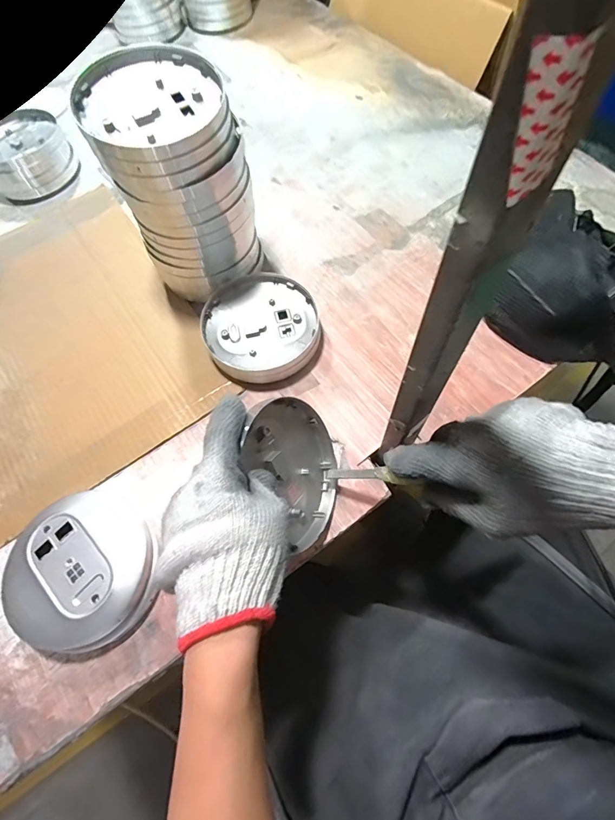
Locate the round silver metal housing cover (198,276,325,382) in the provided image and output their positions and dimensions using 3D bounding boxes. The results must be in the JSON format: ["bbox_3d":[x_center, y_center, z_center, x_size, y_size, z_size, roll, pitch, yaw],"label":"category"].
[{"bbox_3d":[-0.055,-0.099,0.487,0.132,0.027,0.140,-1,66,2],"label":"round silver metal housing cover"}]

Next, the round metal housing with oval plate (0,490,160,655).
[{"bbox_3d":[-0.215,0.149,0.381,0.144,0.034,0.129,39,74,18],"label":"round metal housing with oval plate"}]

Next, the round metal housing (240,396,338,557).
[{"bbox_3d":[-0.014,0.052,0.372,0.022,0.121,0.118,-8,53,34],"label":"round metal housing"}]

